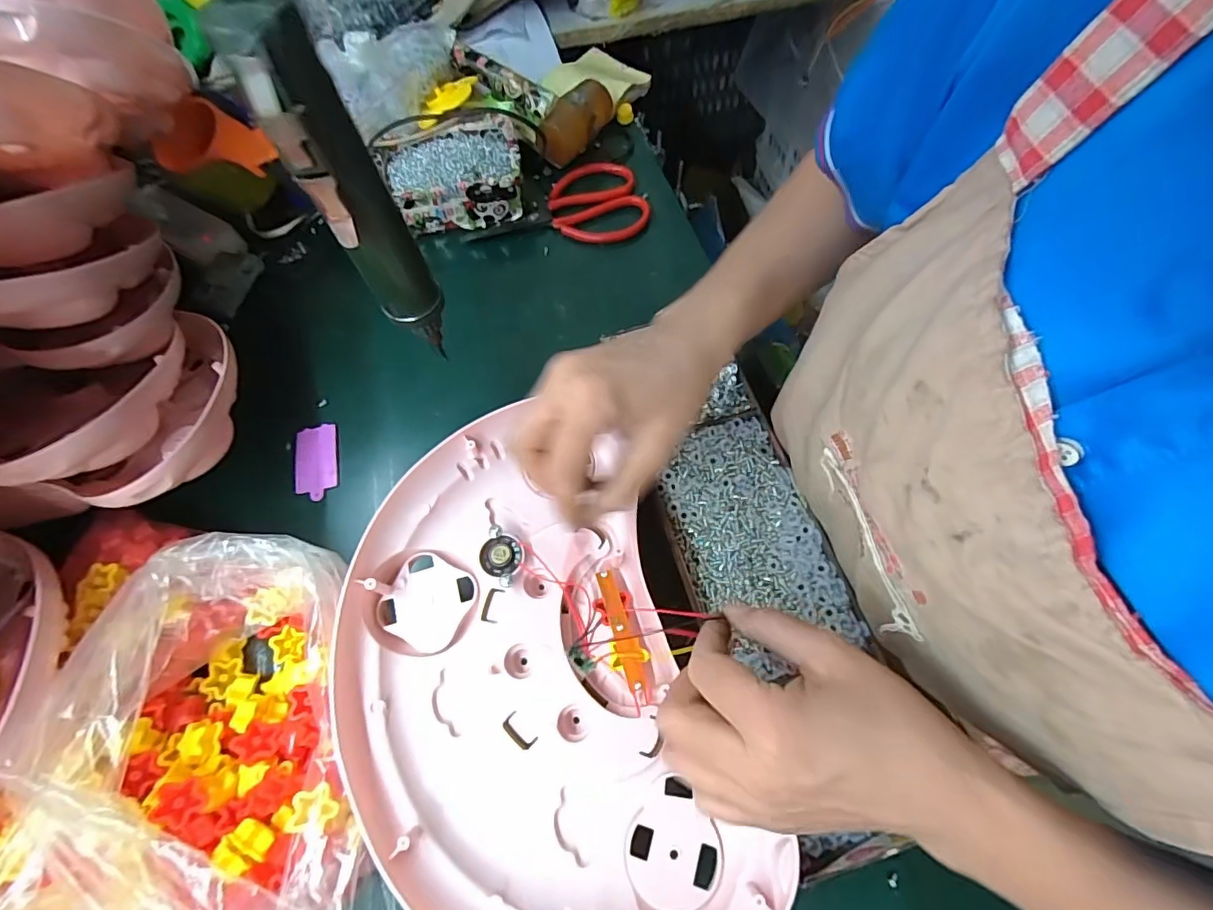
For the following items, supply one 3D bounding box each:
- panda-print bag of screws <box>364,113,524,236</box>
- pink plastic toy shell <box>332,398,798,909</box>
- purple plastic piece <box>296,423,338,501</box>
[{"bbox_3d":[-0.160,-0.287,0.542,0.145,0.060,0.094,-13,66,-3],"label":"panda-print bag of screws"},{"bbox_3d":[-0.049,0.134,0.328,0.222,0.046,0.327,-22,67,-7],"label":"pink plastic toy shell"},{"bbox_3d":[-0.249,0.006,0.445,0.035,0.004,0.068,-14,66,-3],"label":"purple plastic piece"}]

